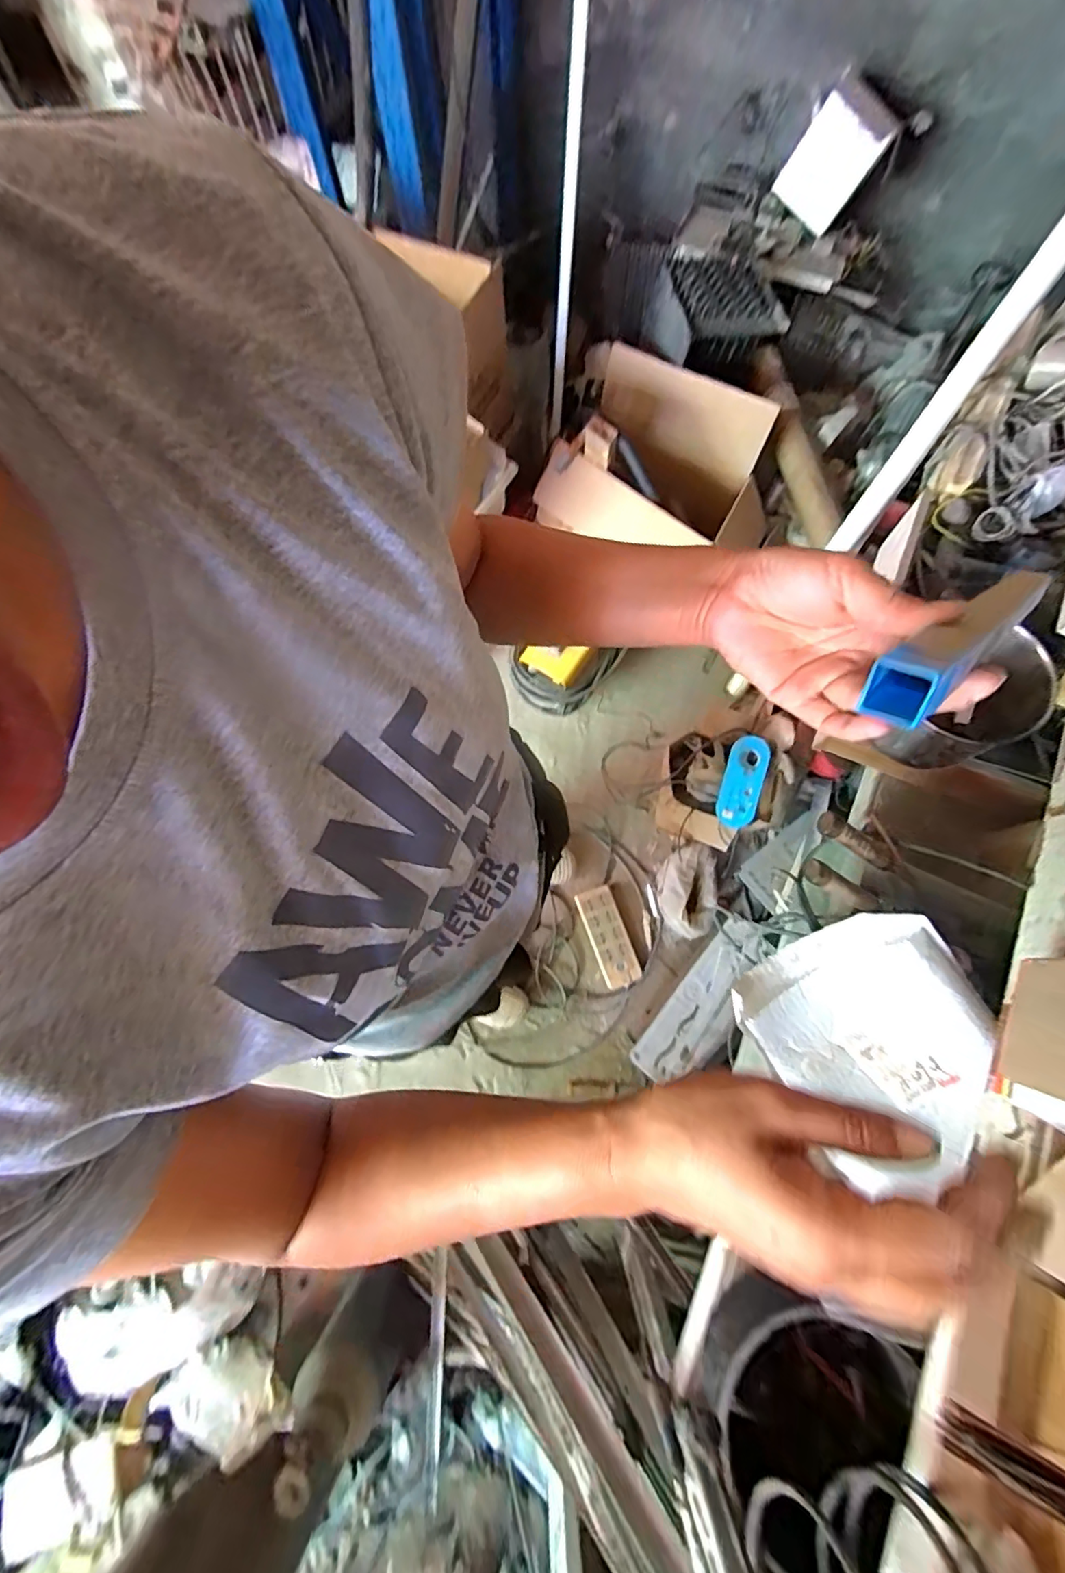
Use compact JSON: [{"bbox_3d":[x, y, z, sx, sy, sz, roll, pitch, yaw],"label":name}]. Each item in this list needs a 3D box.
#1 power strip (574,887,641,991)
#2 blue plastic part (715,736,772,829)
[{"bbox_3d":[0.181,0.359,1.302,0.090,0.035,0.227,-18,73,-4],"label":"power strip"},{"bbox_3d":[0.434,-0.009,1.133,0.084,0.022,0.186,18,97,33],"label":"blue plastic part"}]

